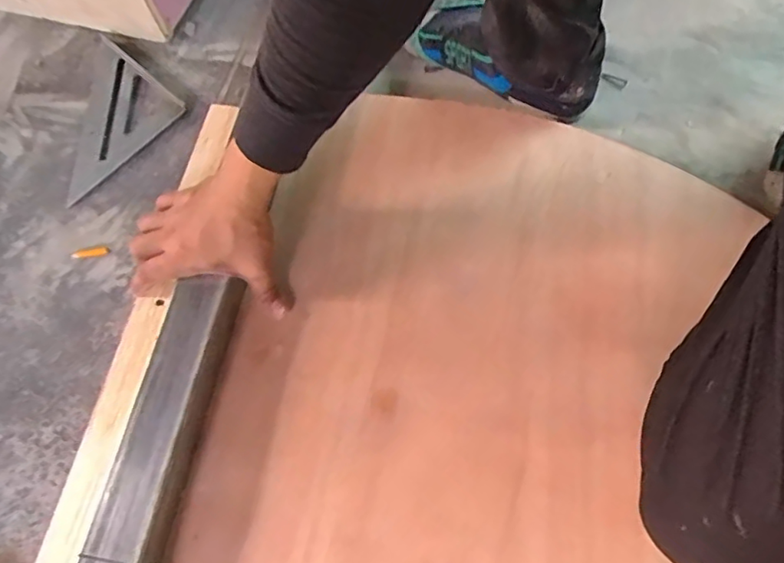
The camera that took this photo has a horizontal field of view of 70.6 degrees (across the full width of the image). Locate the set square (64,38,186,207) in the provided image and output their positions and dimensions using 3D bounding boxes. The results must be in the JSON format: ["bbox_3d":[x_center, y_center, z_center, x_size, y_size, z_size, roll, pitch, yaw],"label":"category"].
[{"bbox_3d":[-0.370,-0.208,0.679,0.168,0.026,0.172,39,75,18],"label":"set square"}]

